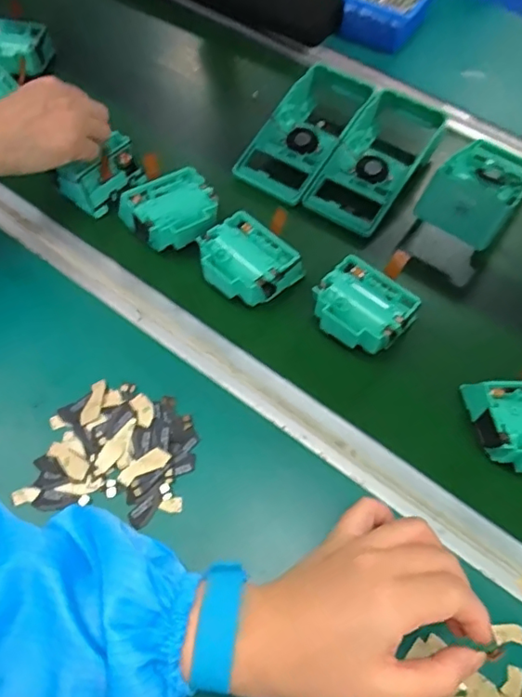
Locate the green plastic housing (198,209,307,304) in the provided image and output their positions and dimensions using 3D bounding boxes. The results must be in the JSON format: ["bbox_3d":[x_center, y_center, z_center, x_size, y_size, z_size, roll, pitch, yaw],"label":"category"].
[{"bbox_3d":[-0.013,-0.075,0.486,0.077,0.036,0.070,38,64,19],"label":"green plastic housing"}]

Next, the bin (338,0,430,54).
[{"bbox_3d":[0.182,-0.481,0.765,0.109,0.047,0.157,23,61,13],"label":"bin"}]

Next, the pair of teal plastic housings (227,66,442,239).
[{"bbox_3d":[0.089,-0.215,0.596,0.167,0.057,0.199,30,62,15],"label":"pair of teal plastic housings"}]

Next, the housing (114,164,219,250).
[{"bbox_3d":[-0.083,-0.126,0.512,0.078,0.035,0.074,-23,62,-16],"label":"housing"}]

